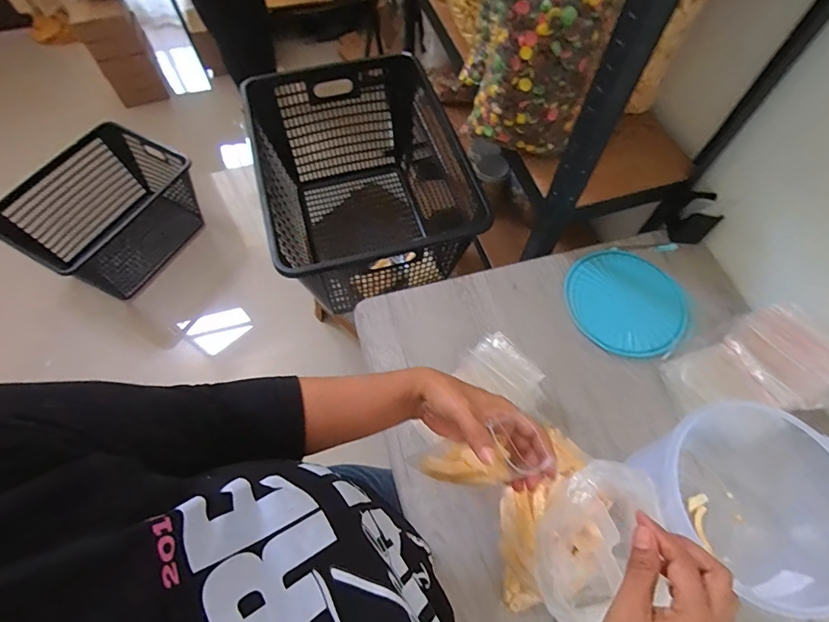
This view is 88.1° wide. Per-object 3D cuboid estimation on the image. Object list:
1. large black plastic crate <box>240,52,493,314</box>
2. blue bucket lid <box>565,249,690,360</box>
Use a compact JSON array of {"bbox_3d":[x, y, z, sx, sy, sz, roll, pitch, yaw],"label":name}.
[{"bbox_3d":[-0.123,-0.281,1.031,0.417,0.324,0.547,-16,64,-9],"label":"large black plastic crate"},{"bbox_3d":[0.371,-0.016,0.758,0.189,0.016,0.204,0,63,-1],"label":"blue bucket lid"}]

